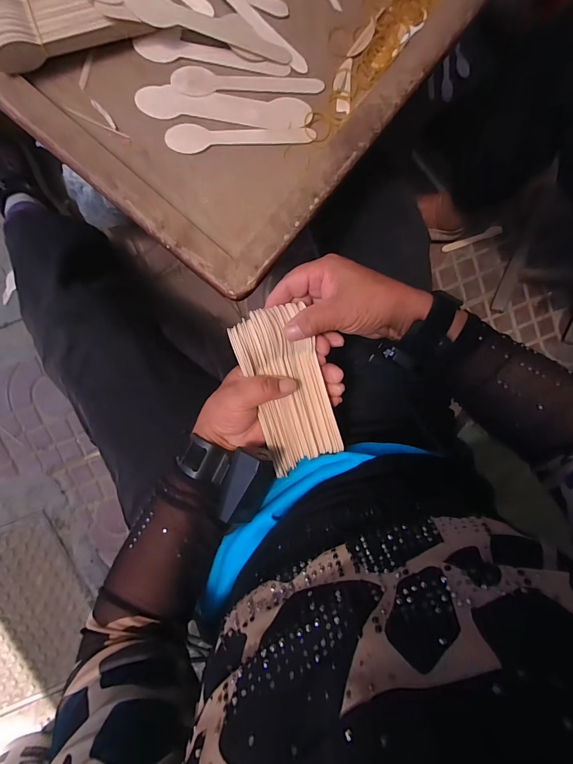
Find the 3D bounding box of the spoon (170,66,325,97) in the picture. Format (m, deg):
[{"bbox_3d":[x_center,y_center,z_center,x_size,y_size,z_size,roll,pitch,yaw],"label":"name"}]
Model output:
[{"bbox_3d":[-0.039,-0.308,0.361,0.154,0.004,0.026,1,97,-6],"label":"spoon"}]

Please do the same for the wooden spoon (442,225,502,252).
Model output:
[{"bbox_3d":[0.455,-0.348,0.848,0.154,0.011,0.022,-22,99,-3],"label":"wooden spoon"}]

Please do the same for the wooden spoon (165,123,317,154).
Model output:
[{"bbox_3d":[-0.047,-0.259,0.371,0.156,0.006,0.026,-2,98,-6],"label":"wooden spoon"}]

